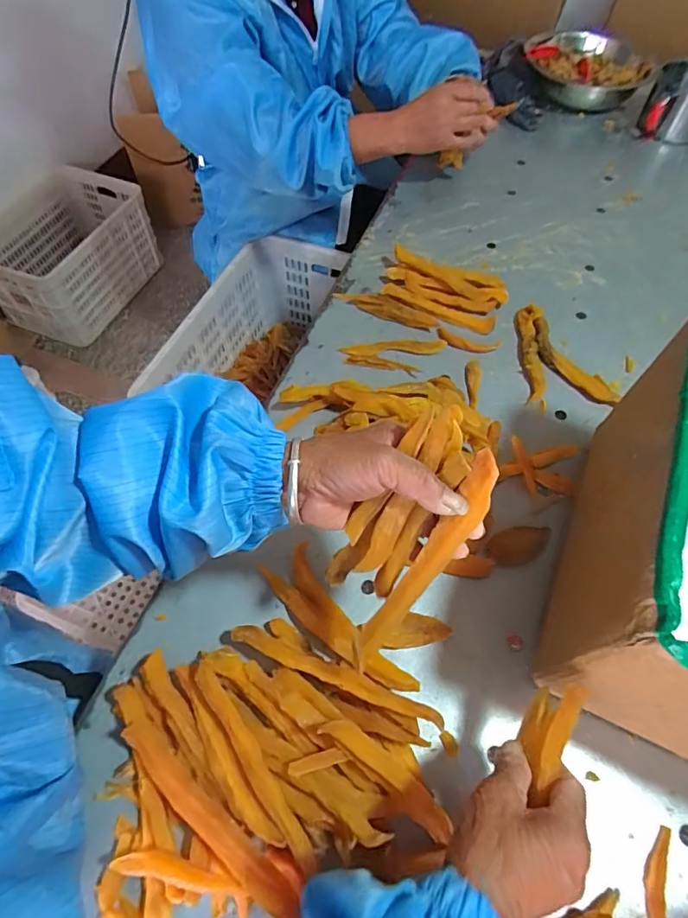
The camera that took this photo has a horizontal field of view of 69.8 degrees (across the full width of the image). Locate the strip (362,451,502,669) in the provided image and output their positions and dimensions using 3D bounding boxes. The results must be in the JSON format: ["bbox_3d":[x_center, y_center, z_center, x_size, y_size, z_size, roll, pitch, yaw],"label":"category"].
[{"bbox_3d":[0.057,0.077,0.352,0.023,0.010,0.185,37,110,20],"label":"strip"}]

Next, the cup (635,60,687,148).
[{"bbox_3d":[0.622,-0.649,0.911,0.121,0.102,0.111,0,59,0],"label":"cup"}]

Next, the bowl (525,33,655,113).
[{"bbox_3d":[0.483,-0.784,0.998,0.239,0.095,0.201,21,61,12],"label":"bowl"}]

